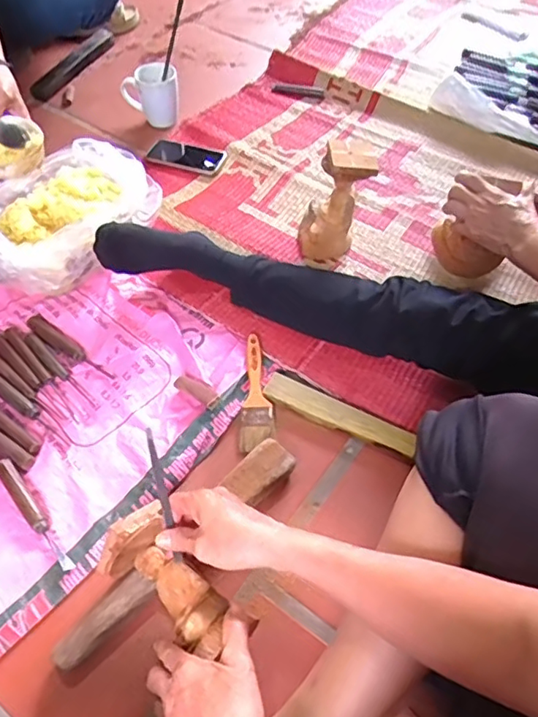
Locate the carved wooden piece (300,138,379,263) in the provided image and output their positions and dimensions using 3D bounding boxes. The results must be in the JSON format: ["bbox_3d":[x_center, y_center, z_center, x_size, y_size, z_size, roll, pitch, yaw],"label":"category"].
[{"bbox_3d":[0.108,-0.254,0.929,0.109,0.168,0.097,2,53,2],"label":"carved wooden piece"}]

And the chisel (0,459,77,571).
[{"bbox_3d":[-0.283,0.187,0.680,0.020,0.018,0.165,-34,60,-23],"label":"chisel"}]

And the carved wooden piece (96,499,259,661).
[{"bbox_3d":[-0.091,0.232,0.576,0.174,0.076,0.080,33,59,32],"label":"carved wooden piece"}]

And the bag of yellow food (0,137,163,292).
[{"bbox_3d":[-0.335,-0.234,0.926,0.217,0.110,0.291,25,57,16],"label":"bag of yellow food"}]

